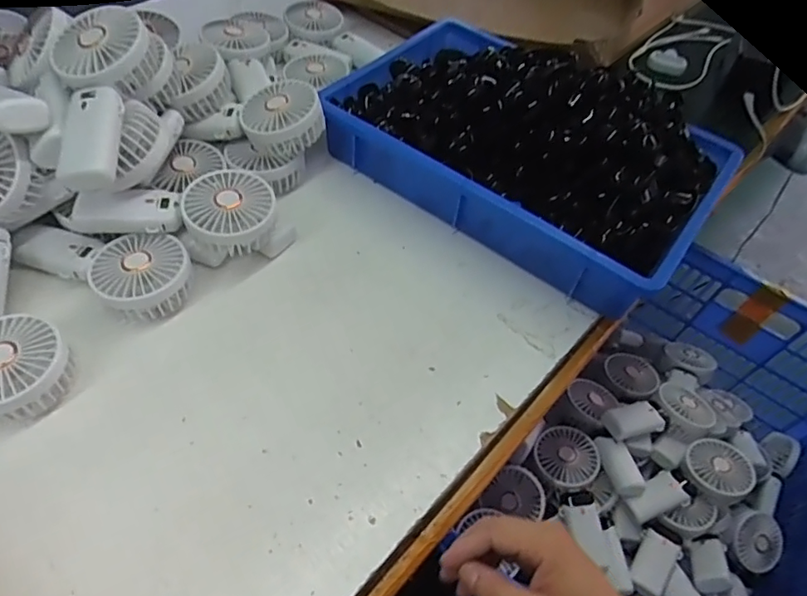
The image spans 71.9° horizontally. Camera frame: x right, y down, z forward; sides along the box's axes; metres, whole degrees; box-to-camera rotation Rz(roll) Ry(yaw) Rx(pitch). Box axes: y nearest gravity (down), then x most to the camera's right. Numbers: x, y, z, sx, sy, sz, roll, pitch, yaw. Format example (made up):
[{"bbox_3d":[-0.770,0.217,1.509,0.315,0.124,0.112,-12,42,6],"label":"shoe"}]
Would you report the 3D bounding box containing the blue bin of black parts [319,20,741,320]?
[{"bbox_3d":[0.142,-0.191,0.648,0.415,0.117,0.273,33,56,20],"label":"blue bin of black parts"}]

